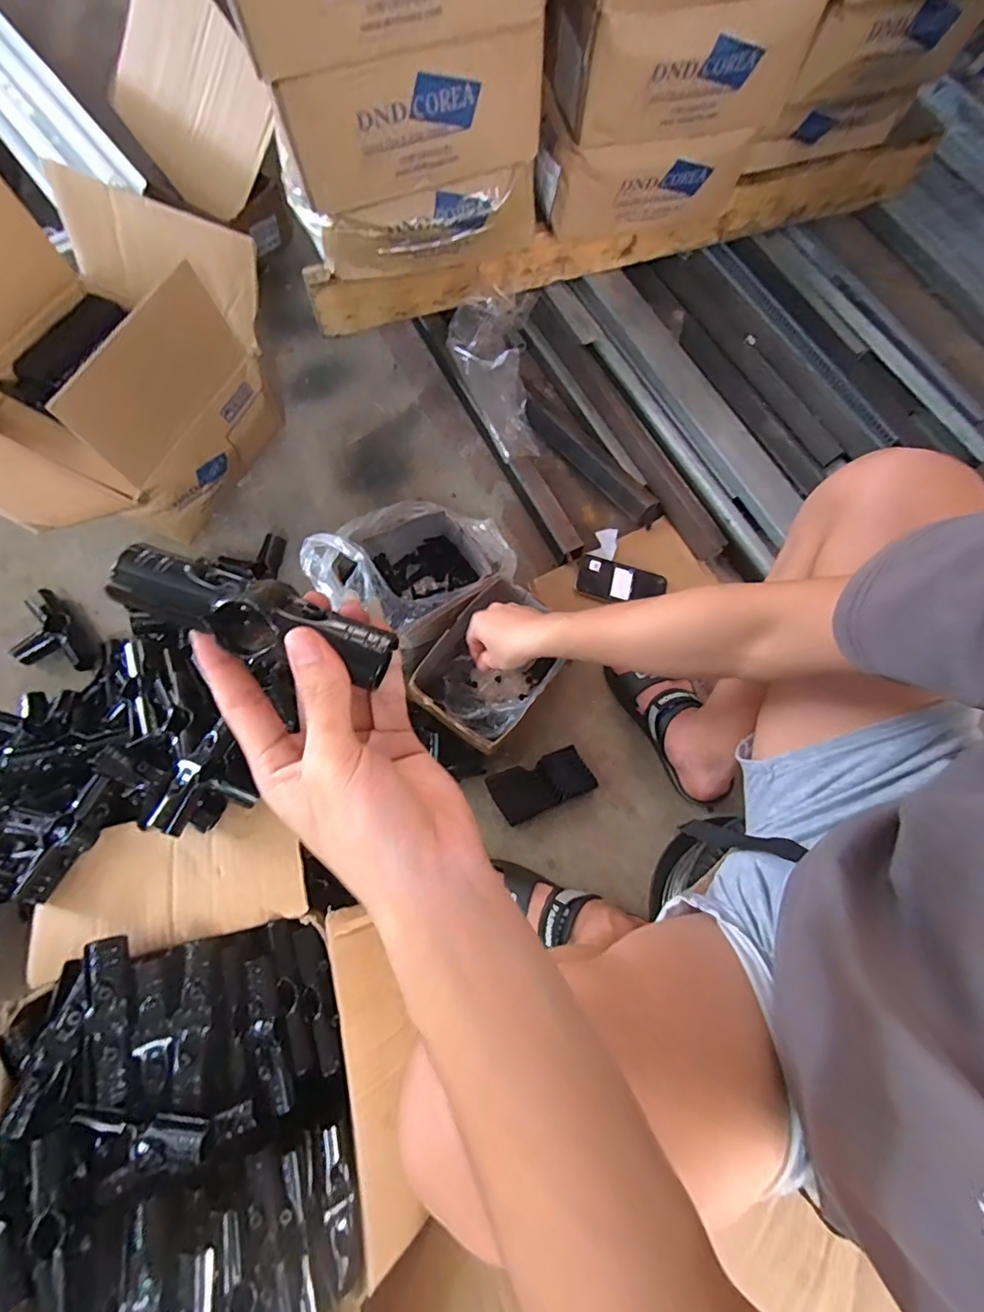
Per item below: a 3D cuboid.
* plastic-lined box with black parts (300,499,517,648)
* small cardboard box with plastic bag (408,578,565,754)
[{"bbox_3d":[-0.110,-0.127,0.751,0.268,0.135,0.204,-39,78,-16],"label":"plastic-lined box with black parts"},{"bbox_3d":[0.005,0.019,0.732,0.148,0.107,0.192,33,71,11],"label":"small cardboard box with plastic bag"}]

